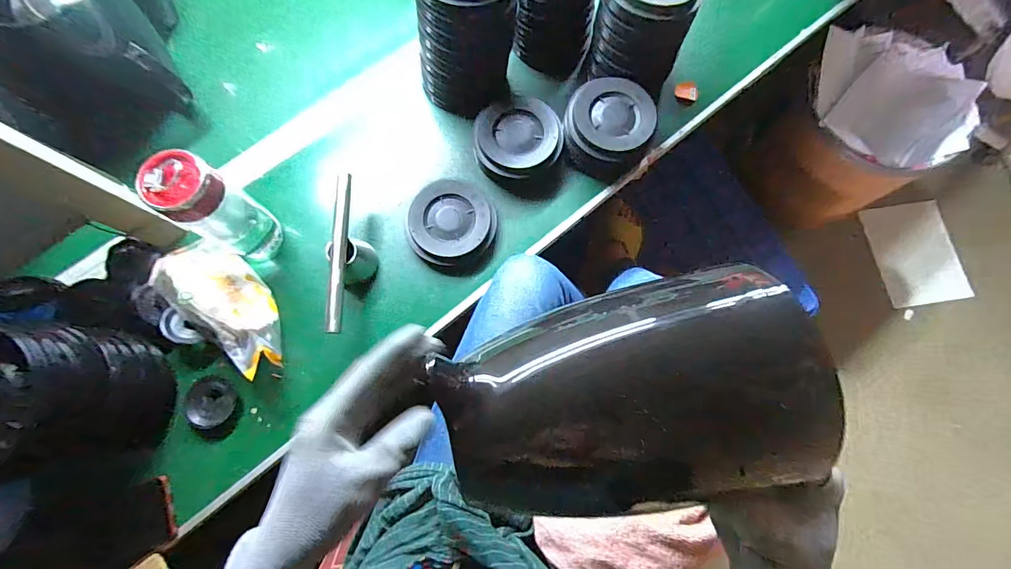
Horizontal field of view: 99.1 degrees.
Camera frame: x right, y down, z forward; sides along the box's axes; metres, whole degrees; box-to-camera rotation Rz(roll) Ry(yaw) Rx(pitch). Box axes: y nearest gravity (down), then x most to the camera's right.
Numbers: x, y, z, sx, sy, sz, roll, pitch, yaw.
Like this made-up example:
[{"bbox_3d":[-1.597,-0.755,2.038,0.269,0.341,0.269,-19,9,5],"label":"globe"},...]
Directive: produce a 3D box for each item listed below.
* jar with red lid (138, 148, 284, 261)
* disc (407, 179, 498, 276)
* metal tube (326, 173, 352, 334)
[{"bbox_3d":[-0.332,-0.082,0.510,0.065,0.175,0.066,0,76,0],"label":"jar with red lid"},{"bbox_3d":[-0.070,-0.079,0.588,0.112,0.041,0.119,0,76,0],"label":"disc"},{"bbox_3d":[-0.204,-0.041,0.529,0.016,0.017,0.198,0,76,0],"label":"metal tube"}]

